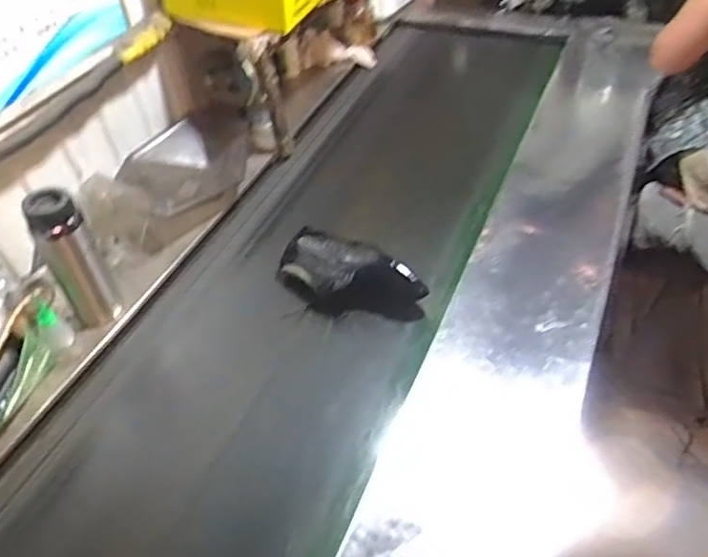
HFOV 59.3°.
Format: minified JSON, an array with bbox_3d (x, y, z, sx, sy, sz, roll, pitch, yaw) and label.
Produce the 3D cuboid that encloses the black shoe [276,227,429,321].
[{"bbox_3d":[-0.013,0.002,1.084,0.276,0.085,0.115,27,54,25],"label":"black shoe"}]

